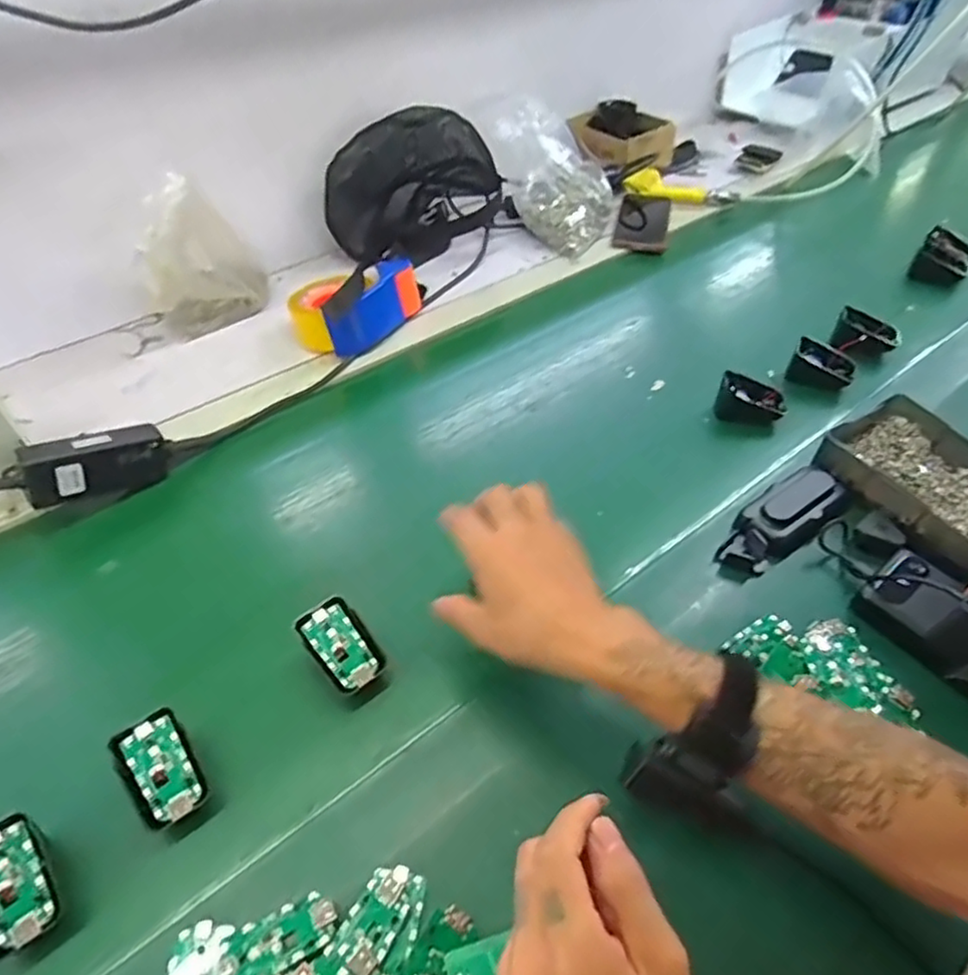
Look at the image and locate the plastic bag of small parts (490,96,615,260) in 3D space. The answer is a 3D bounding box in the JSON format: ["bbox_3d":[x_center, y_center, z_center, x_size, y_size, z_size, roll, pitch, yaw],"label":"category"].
[{"bbox_3d":[0.105,-0.444,0.923,0.164,0.155,0.160,7,47,8],"label":"plastic bag of small parts"}]

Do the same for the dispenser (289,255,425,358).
[{"bbox_3d":[-0.157,-0.228,0.776,0.101,0.078,0.151,31,54,27],"label":"dispenser"}]

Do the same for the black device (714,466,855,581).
[{"bbox_3d":[0.259,0.029,0.559,0.144,0.031,0.054,-30,53,-24],"label":"black device"}]

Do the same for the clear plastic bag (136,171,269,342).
[{"bbox_3d":[-0.338,-0.270,0.768,0.145,0.159,0.064,-27,52,-22],"label":"clear plastic bag"}]

